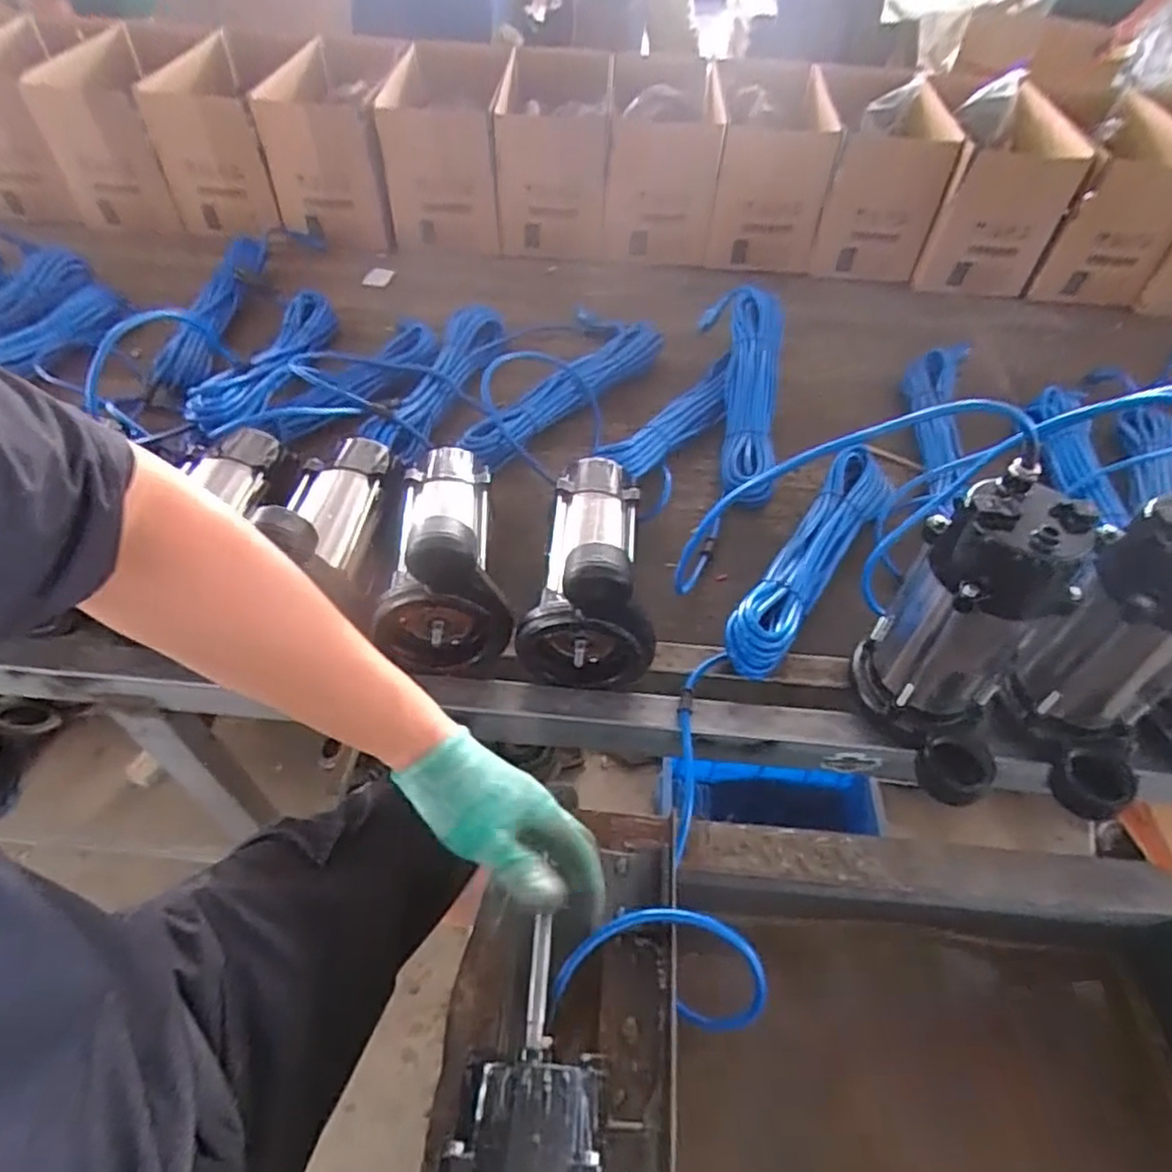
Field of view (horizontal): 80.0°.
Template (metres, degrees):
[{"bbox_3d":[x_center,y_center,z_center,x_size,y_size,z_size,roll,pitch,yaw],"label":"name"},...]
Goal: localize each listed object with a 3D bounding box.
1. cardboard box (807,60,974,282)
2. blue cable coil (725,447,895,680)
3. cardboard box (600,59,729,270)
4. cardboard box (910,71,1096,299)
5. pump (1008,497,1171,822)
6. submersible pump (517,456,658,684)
[{"bbox_3d":[0.480,-0.707,1.194,0.190,0.236,0.361,3,50,0],"label":"cardboard box"},{"bbox_3d":[0.247,-0.035,0.747,0.073,0.061,0.351,27,54,19],"label":"blue cable coil"},{"bbox_3d":[0.127,-0.759,1.217,0.173,0.238,0.356,3,50,0],"label":"cardboard box"},{"bbox_3d":[0.691,-0.661,1.176,0.179,0.224,0.284,17,52,11],"label":"cardboard box"},{"bbox_3d":[0.423,0.059,0.544,0.122,0.222,0.130,34,57,23],"label":"pump"},{"bbox_3d":[-0.004,-0.041,0.677,0.119,0.159,0.233,-1,50,-3],"label":"submersible pump"}]

